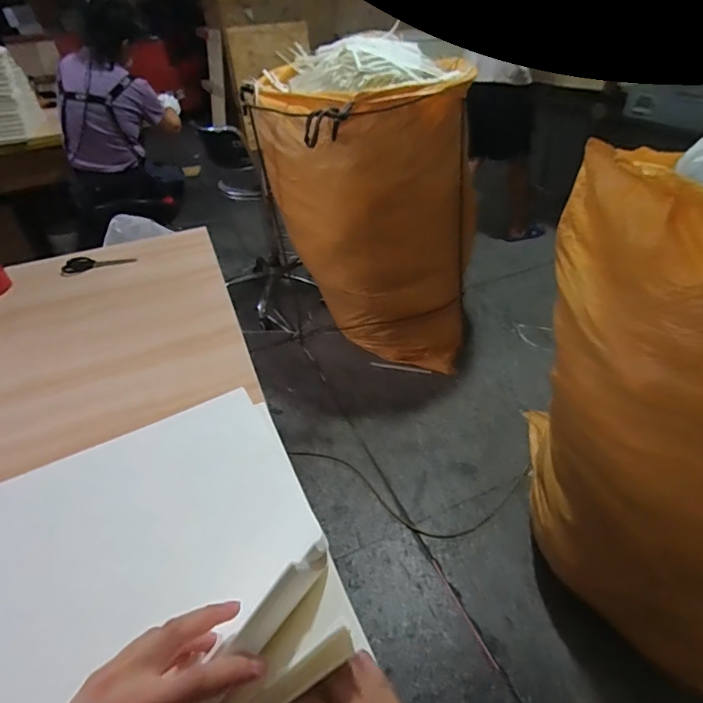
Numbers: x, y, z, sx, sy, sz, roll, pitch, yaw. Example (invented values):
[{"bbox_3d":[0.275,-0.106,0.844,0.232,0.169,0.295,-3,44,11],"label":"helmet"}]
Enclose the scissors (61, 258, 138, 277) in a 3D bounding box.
[{"bbox_3d":[-0.606,-0.220,1.116,0.162,0.008,0.094,-14,39,-12],"label":"scissors"}]

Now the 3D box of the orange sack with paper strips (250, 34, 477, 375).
[{"bbox_3d":[0.082,-0.519,1.842,0.760,1.058,0.564,4,42,13],"label":"orange sack with paper strips"}]

